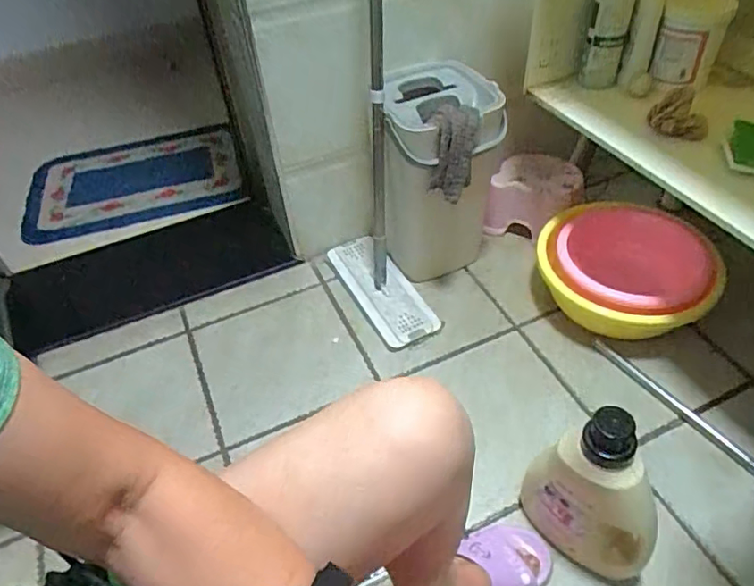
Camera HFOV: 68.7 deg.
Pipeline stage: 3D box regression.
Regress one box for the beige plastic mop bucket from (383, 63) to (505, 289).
[{"bbox_3d":[0.127,-0.225,1.123,0.214,0.377,0.255,0,46,5],"label":"beige plastic mop bucket"}]

